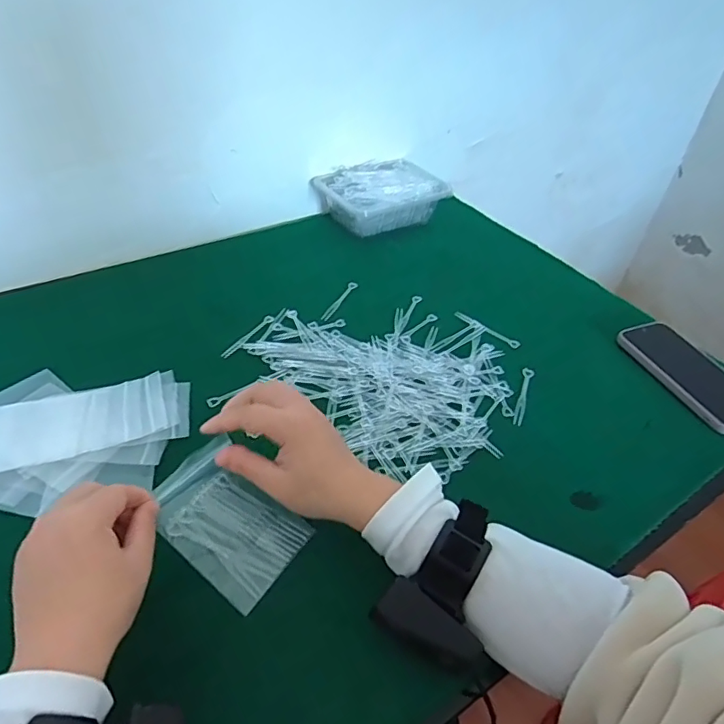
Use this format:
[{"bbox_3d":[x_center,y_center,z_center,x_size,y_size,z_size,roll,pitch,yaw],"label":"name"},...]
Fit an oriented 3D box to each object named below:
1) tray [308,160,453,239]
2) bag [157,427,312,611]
[{"bbox_3d":[0.030,-0.248,0.790,0.178,0.057,0.127,-23,50,-29],"label":"tray"},{"bbox_3d":[-0.101,0.120,0.402,0.109,0.004,0.078,42,55,5],"label":"bag"}]

